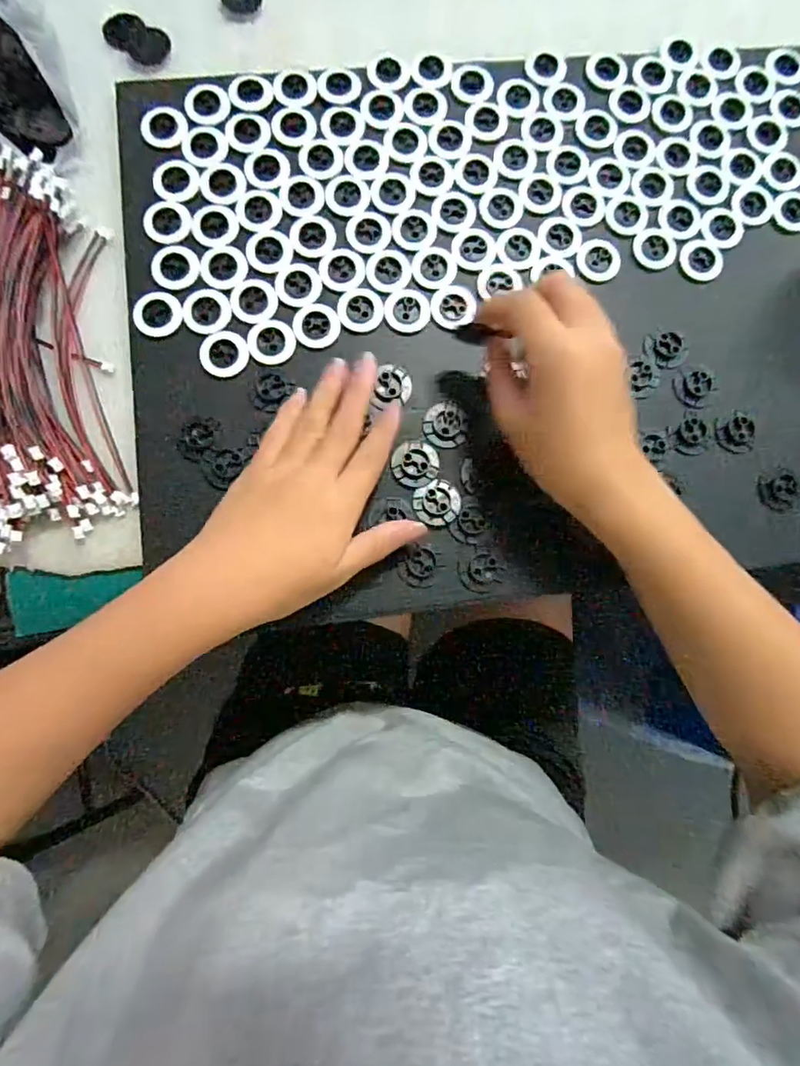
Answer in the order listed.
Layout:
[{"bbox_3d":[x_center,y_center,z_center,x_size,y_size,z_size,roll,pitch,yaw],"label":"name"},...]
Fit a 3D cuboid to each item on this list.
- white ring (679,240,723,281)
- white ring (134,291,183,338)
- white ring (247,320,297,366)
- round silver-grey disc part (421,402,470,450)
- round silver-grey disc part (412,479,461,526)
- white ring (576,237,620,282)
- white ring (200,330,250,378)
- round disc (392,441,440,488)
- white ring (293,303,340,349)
[{"bbox_3d":[0.197,-0.178,0.350,0.026,0.007,0.029,-43,85,-8],"label":"white ring"},{"bbox_3d":[-0.145,-0.131,0.321,0.027,0.004,0.028,0,81,-3],"label":"white ring"},{"bbox_3d":[-0.078,-0.115,0.325,0.028,0.005,0.027,0,81,-3],"label":"white ring"},{"bbox_3d":[0.028,-0.065,0.321,0.027,0.004,0.029,0,81,-3],"label":"round silver-grey disc part"},{"bbox_3d":[0.022,-0.018,0.314,0.027,0.004,0.026,3,81,-2],"label":"round silver-grey disc part"},{"bbox_3d":[0.129,-0.177,0.346,0.028,0.004,0.029,0,81,-3],"label":"white ring"},{"bbox_3d":[-0.105,-0.107,0.320,0.028,0.004,0.029,0,81,-3],"label":"white ring"},{"bbox_3d":[0.009,-0.041,0.318,0.028,0.004,0.027,0,81,-3],"label":"round disc"},{"bbox_3d":[-0.051,-0.127,0.327,0.028,0.004,0.027,0,81,-3],"label":"white ring"}]

